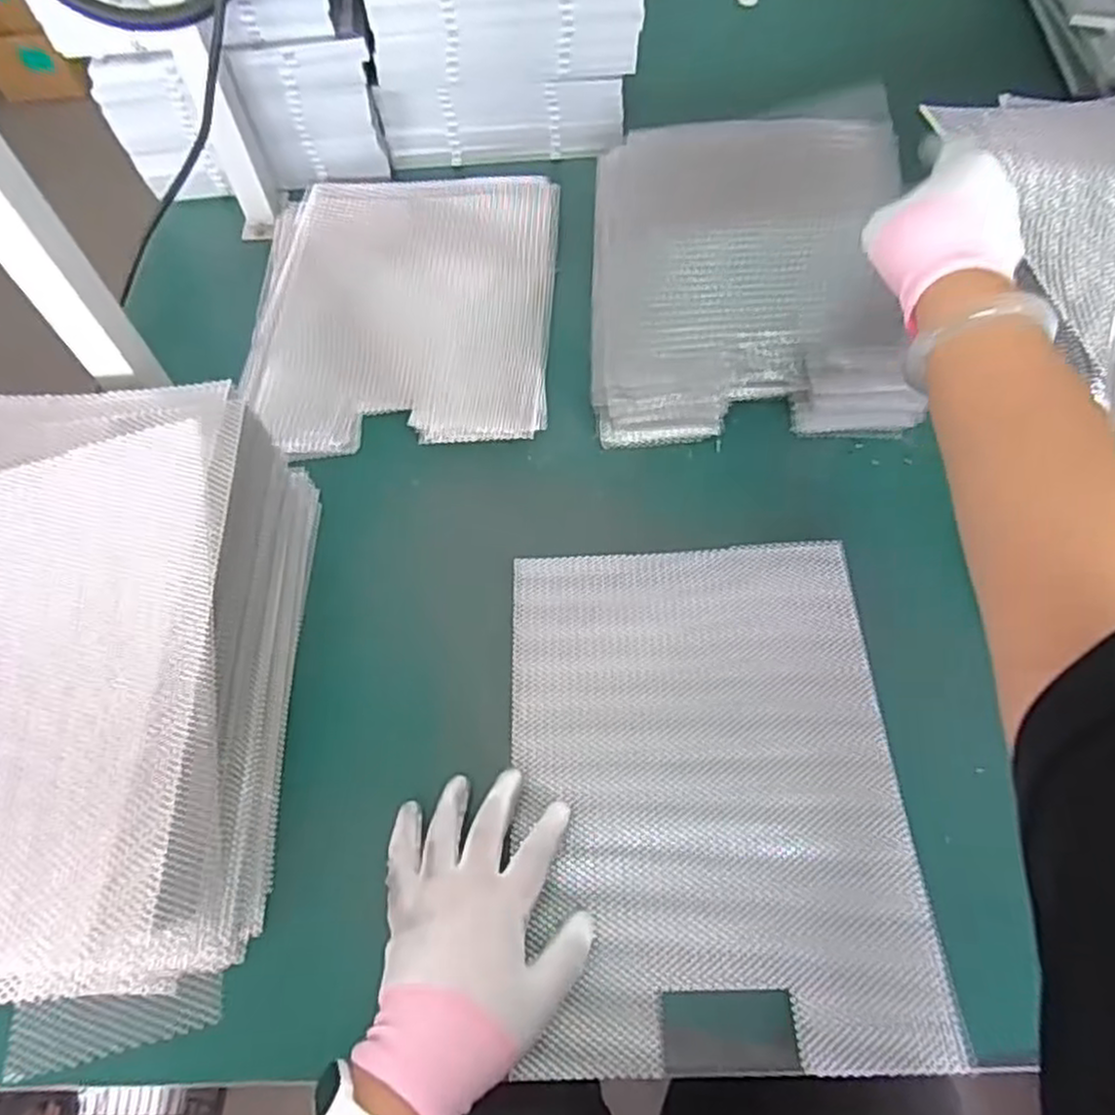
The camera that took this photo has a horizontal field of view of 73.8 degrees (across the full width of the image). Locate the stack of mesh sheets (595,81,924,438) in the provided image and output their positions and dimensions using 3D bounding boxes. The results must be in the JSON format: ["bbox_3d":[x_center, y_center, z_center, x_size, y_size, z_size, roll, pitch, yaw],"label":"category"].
[{"bbox_3d":[0.160,-0.266,0.663,0.262,0.063,0.360,0,65,14],"label":"stack of mesh sheets"}]

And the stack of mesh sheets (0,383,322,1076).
[{"bbox_3d":[-0.317,0.083,0.459,0.284,0.149,0.374,-4,61,0],"label":"stack of mesh sheets"}]

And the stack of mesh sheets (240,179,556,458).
[{"bbox_3d":[-0.146,-0.246,0.699,0.277,0.034,0.339,0,61,2],"label":"stack of mesh sheets"}]

